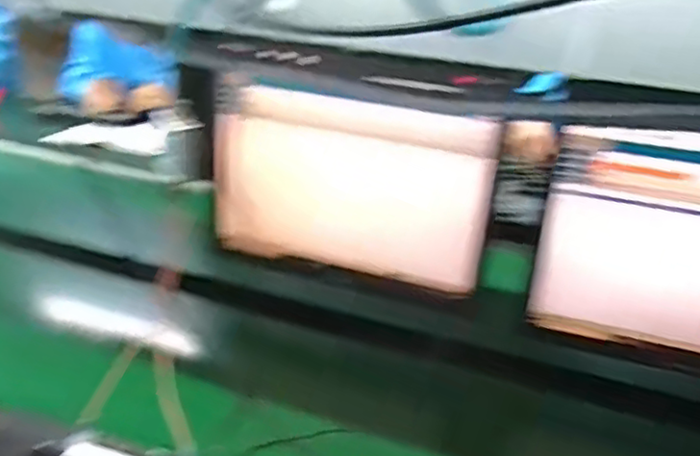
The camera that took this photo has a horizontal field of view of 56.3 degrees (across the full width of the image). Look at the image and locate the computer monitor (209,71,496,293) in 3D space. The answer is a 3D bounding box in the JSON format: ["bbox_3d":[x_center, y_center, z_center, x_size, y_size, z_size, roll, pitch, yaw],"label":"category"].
[{"bbox_3d":[-0.004,-0.054,0.818,0.356,0.244,0.071,9,26,11],"label":"computer monitor"}]

